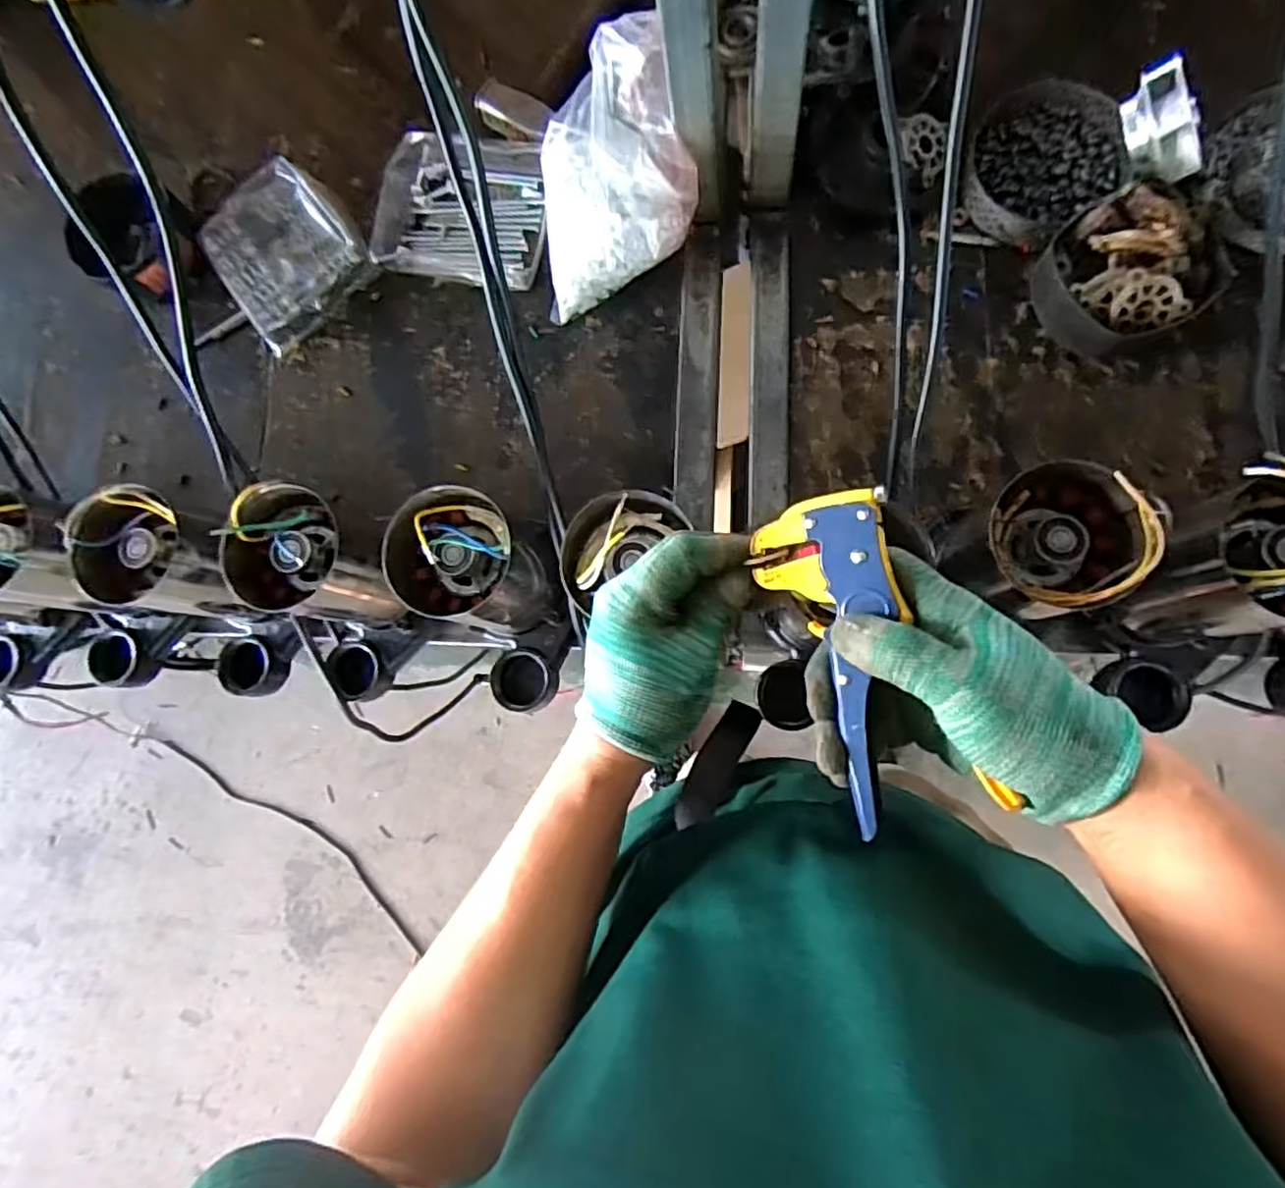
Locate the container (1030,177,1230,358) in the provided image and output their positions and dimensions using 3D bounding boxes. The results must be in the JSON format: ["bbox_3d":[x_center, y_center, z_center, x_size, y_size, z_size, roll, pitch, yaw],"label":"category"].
[{"bbox_3d":[0.389,-0.259,0.542,0.109,0.071,0.114,-1,83,8],"label":"container"}]

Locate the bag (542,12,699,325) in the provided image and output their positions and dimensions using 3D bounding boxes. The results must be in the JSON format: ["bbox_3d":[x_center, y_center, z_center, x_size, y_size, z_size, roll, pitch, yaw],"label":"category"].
[{"bbox_3d":[-0.038,-0.359,0.584,0.153,0.142,0.131,-19,80,6],"label":"bag"}]

